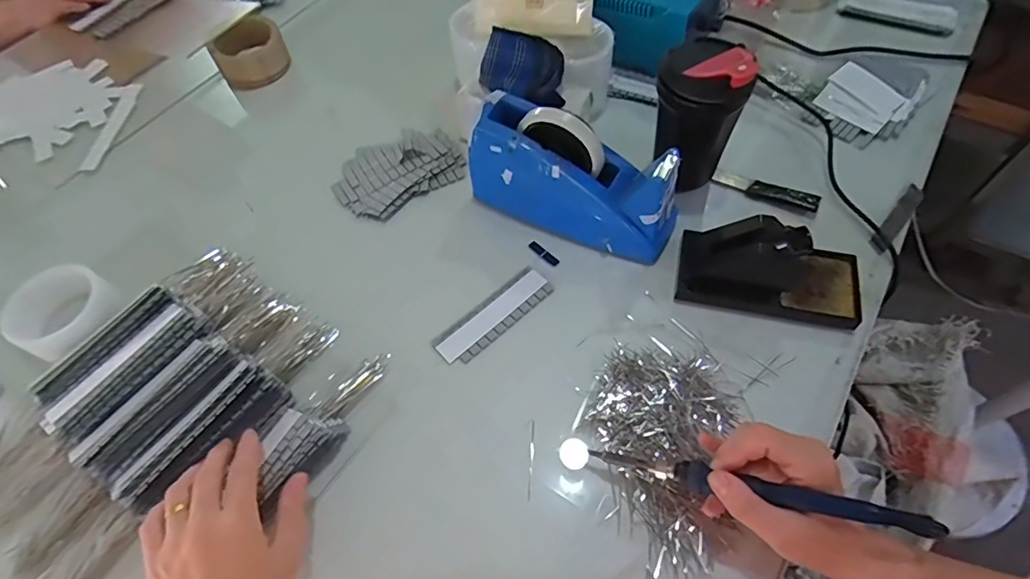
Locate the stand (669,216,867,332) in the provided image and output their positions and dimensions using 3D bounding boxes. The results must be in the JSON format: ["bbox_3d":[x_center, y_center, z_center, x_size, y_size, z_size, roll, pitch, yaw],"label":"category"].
[{"bbox_3d":[0.238,-0.023,0.482,0.159,0.069,0.077,11,60,11],"label":"stand"}]

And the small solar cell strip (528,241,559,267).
[{"bbox_3d":[0.030,-0.037,0.549,0.009,0.005,0.040,-39,64,-19],"label":"small solar cell strip"}]

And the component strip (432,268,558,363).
[{"bbox_3d":[-0.020,0.025,0.514,0.124,0.007,0.040,-39,64,-18],"label":"component strip"}]

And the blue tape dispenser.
[{"bbox_3d":[0.057,-0.112,0.522,0.202,0.116,0.069,27,64,19],"label":"blue tape dispenser"}]

